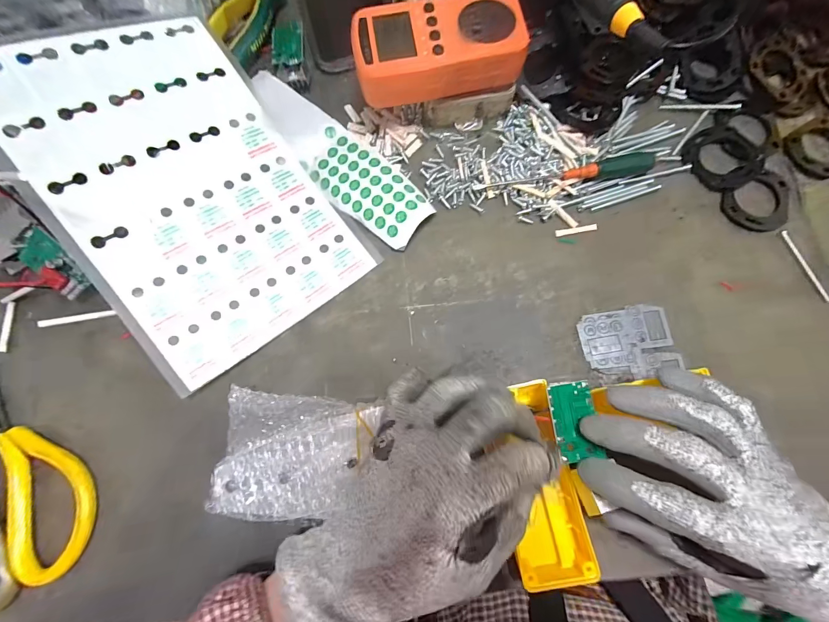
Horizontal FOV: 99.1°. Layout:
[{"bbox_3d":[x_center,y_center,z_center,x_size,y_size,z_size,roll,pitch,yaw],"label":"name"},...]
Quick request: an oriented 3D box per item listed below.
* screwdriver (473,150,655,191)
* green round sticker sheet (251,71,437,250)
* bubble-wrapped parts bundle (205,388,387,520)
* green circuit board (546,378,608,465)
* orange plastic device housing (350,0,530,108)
[{"bbox_3d":[0.125,-0.115,0.294,0.146,0.015,0.016,-6,77,-1],"label":"screwdriver"},{"bbox_3d":[-0.065,-0.130,0.299,0.186,0.023,0.057,41,80,9],"label":"green round sticker sheet"},{"bbox_3d":[-0.081,0.099,0.241,0.109,0.028,0.079,8,77,3],"label":"bubble-wrapped parts bundle"},{"bbox_3d":[0.099,0.068,0.218,0.029,0.006,0.047,-6,77,-1],"label":"green circuit board"},{"bbox_3d":[0.018,-0.202,0.272,0.126,0.027,0.074,-11,77,-2],"label":"orange plastic device housing"}]

